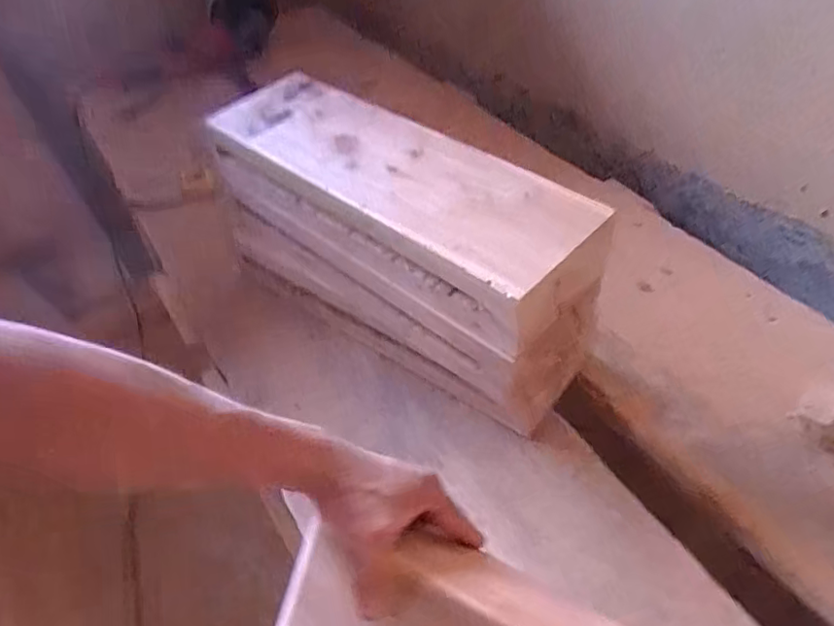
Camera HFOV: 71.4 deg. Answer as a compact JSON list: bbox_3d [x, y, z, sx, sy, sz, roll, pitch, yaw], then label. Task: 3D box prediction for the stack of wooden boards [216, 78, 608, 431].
[{"bbox_3d":[-0.039,-0.097,0.724,0.520,0.241,0.180,30,57,30],"label":"stack of wooden boards"}]

